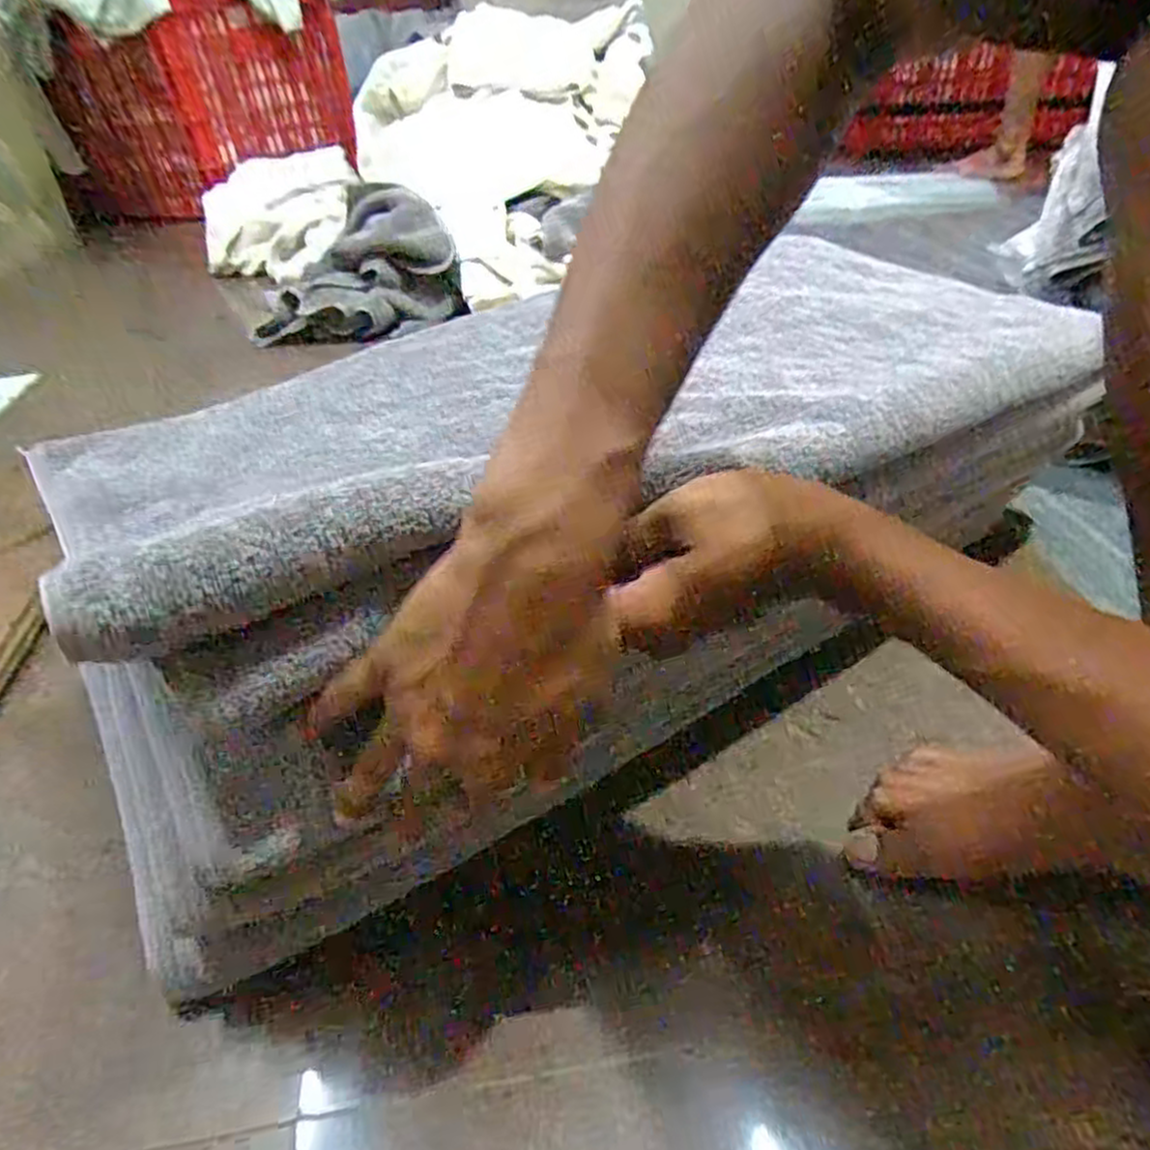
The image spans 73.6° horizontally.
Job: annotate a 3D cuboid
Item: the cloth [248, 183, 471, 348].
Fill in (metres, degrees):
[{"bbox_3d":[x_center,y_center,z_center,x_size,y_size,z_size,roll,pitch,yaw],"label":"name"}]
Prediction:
[{"bbox_3d":[-0.359,-0.496,1.227,0.319,0.186,0.246,-12,38,-13],"label":"cloth"}]

